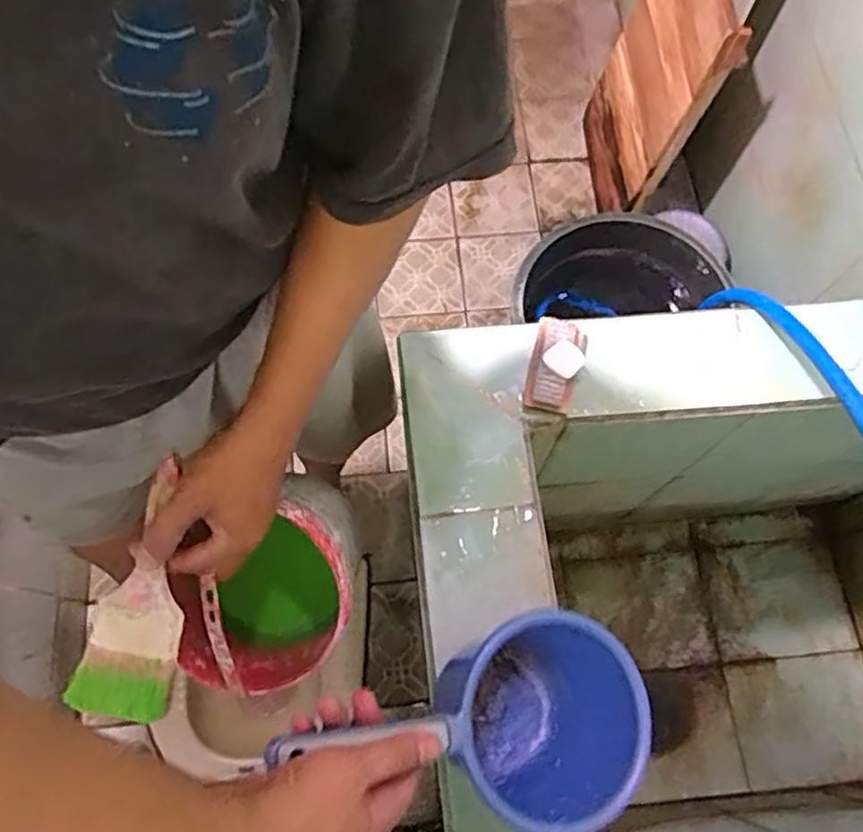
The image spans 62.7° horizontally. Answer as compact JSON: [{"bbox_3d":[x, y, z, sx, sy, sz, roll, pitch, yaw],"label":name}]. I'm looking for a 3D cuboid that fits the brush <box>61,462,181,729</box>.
[{"bbox_3d":[-0.200,0.124,0.486,0.063,0.011,0.163,11,86,3],"label":"brush"}]

